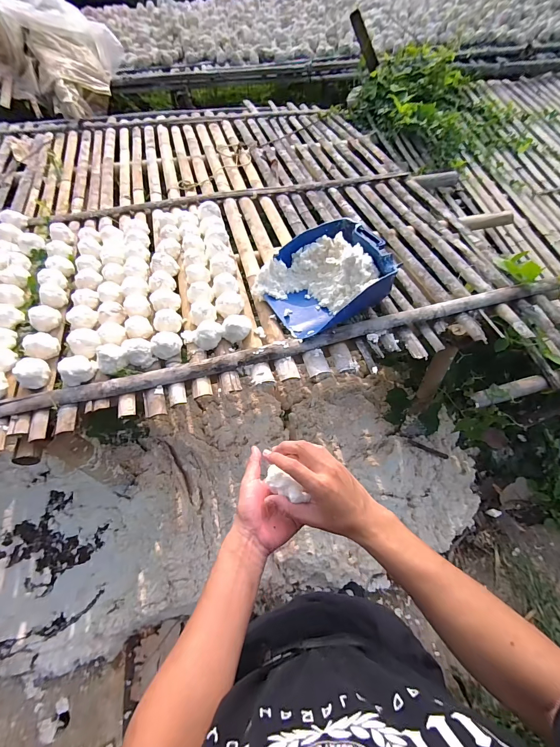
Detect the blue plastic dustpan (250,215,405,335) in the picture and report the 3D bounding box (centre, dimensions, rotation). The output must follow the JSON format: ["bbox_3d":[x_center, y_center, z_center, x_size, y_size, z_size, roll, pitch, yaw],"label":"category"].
[{"bbox_3d":[0.124,-0.272,0.911,0.326,0.131,0.295,-29,63,-18],"label":"blue plastic dustpan"}]

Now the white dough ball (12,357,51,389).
[{"bbox_3d":[-0.598,-0.004,0.780,0.067,0.049,0.069,0,59,-1],"label":"white dough ball"}]

